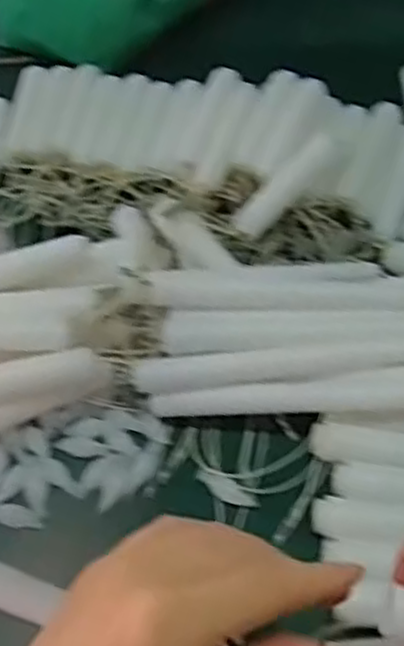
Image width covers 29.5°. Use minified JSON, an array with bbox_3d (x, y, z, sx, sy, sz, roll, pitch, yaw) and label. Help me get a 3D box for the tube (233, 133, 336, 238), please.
[{"bbox_3d":[0.050,-0.082,0.463,0.016,0.022,0.083,34,62,27],"label":"tube"}]

